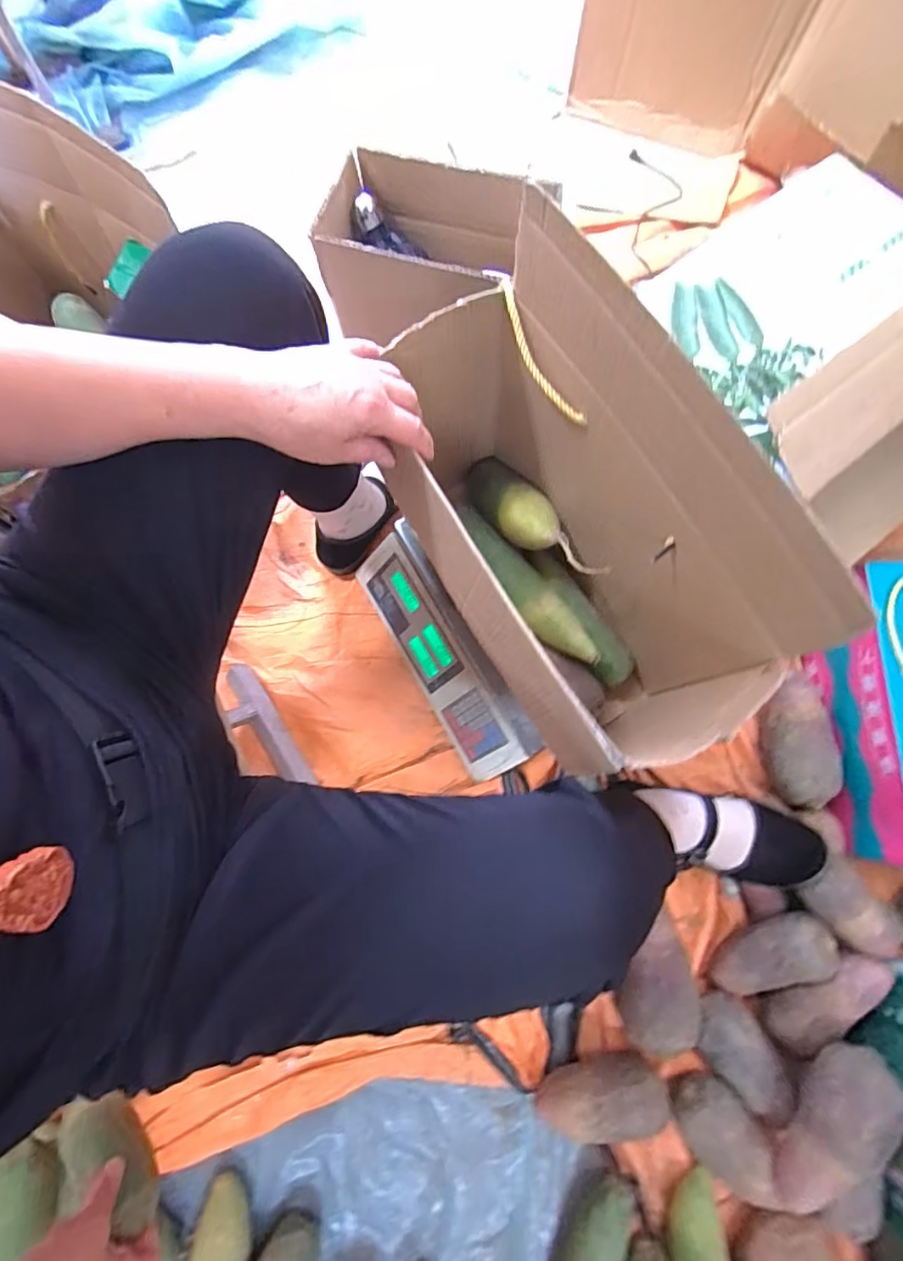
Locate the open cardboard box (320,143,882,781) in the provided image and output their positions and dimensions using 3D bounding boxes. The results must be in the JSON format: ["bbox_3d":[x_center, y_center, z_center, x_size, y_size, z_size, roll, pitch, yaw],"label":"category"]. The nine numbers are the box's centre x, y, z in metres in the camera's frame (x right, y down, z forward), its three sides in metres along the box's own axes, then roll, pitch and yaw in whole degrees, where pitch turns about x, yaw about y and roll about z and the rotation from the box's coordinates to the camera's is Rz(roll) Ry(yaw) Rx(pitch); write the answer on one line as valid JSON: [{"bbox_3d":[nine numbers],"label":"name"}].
[{"bbox_3d":[0.074,-0.085,0.445,0.167,0.299,0.389,-27,77,-5],"label":"open cardboard box"}]

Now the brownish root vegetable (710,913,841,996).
[{"bbox_3d":[0.356,0.370,0.592,0.139,0.052,0.063,-42,77,24],"label":"brownish root vegetable"}]

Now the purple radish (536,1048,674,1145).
[{"bbox_3d":[0.163,0.514,0.583,0.139,0.068,0.063,-10,76,-1],"label":"purple radish"}]

